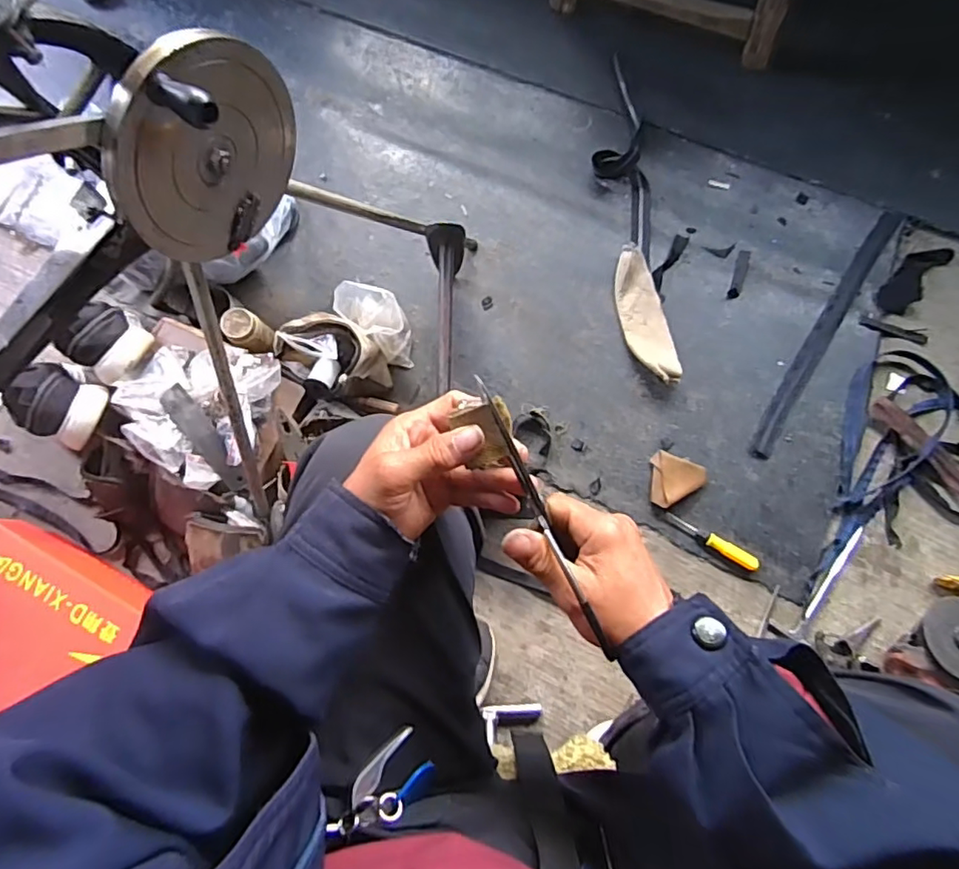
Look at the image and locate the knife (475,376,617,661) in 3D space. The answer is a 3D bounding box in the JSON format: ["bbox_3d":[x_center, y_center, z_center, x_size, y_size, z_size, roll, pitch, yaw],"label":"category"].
[{"bbox_3d":[0.040,0.050,0.363,0.008,0.025,0.189,-24,80,-4],"label":"knife"}]

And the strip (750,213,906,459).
[{"bbox_3d":[0.505,-0.151,0.844,0.032,0.010,0.428,33,80,9],"label":"strip"}]

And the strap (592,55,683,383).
[{"bbox_3d":[0.231,-0.336,0.891,0.083,0.033,0.538,-5,77,1],"label":"strap"}]

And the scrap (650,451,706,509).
[{"bbox_3d":[0.276,0.063,0.807,0.068,0.020,0.075,2,77,3],"label":"scrap"}]

